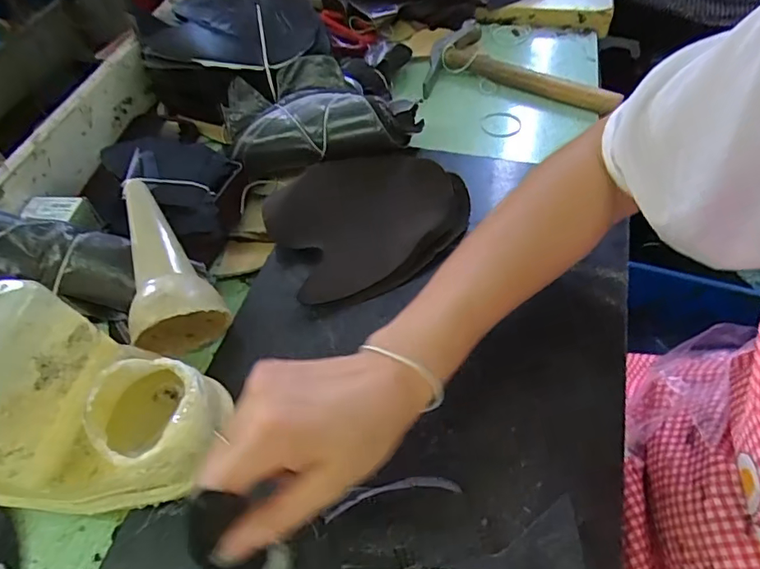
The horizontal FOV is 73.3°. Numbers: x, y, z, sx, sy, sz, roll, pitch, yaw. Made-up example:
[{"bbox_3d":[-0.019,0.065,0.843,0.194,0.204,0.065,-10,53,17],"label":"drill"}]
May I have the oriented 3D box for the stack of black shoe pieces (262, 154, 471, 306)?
[{"bbox_3d":[-0.008,-0.061,0.449,0.167,0.022,0.140,-25,56,-14],"label":"stack of black shoe pieces"}]

